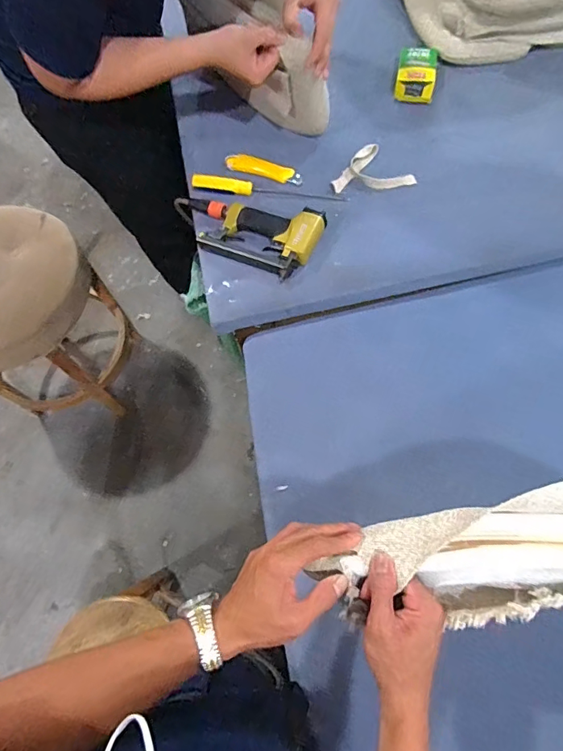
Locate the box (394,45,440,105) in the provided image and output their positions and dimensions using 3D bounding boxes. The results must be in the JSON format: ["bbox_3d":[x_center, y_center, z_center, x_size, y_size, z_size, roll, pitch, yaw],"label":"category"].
[{"bbox_3d":[0.282,-0.629,0.914,0.077,0.027,0.132,10,70,7],"label":"box"}]

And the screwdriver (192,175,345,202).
[{"bbox_3d":[-0.024,-0.350,0.823,0.289,0.026,0.025,8,69,6],"label":"screwdriver"}]

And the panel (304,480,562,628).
[{"bbox_3d":[0.241,0.169,0.422,0.384,0.083,0.118,-5,68,10],"label":"panel"}]

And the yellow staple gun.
[{"bbox_3d":[-0.065,-0.254,0.780,0.259,0.050,0.130,17,69,11],"label":"yellow staple gun"}]

